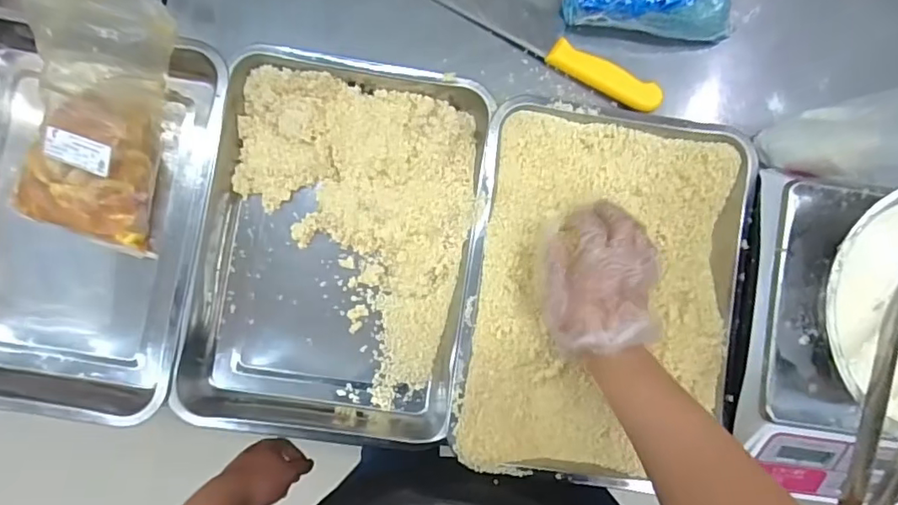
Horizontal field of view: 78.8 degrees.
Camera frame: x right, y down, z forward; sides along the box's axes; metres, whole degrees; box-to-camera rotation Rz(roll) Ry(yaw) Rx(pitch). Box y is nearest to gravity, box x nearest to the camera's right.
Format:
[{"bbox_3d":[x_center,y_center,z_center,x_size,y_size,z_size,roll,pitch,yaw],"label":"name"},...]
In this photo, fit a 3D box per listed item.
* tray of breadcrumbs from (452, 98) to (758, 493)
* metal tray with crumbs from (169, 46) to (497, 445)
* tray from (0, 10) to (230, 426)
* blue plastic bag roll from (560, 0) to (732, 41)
[{"bbox_3d":[0.162,0.044,0.575,0.275,0.038,0.380,8,86,-4],"label":"tray of breadcrumbs"},{"bbox_3d":[-0.116,-0.004,0.588,0.280,0.061,0.393,8,86,-4],"label":"metal tray with crumbs"},{"bbox_3d":[-0.398,-0.035,0.579,0.291,0.078,0.390,12,86,-4],"label":"tray"},{"bbox_3d":[0.224,-0.268,0.603,0.198,0.065,0.051,8,86,-4],"label":"blue plastic bag roll"}]

